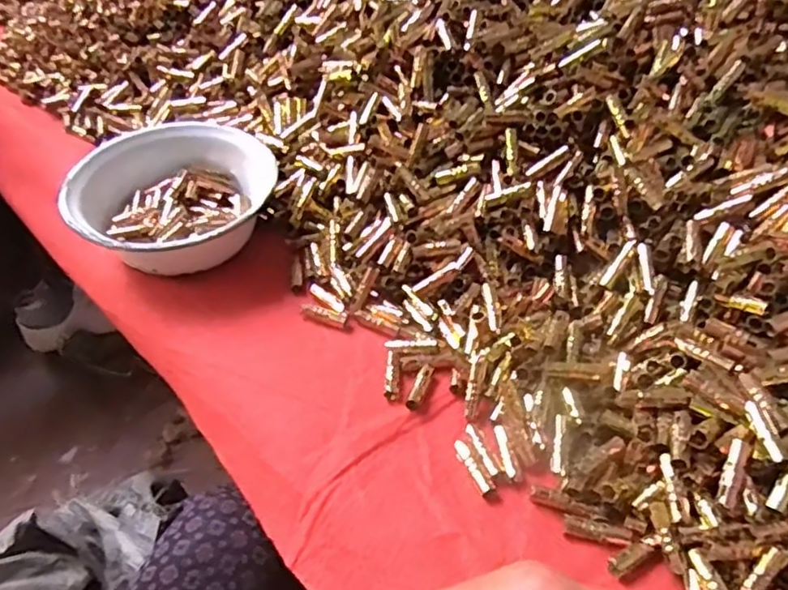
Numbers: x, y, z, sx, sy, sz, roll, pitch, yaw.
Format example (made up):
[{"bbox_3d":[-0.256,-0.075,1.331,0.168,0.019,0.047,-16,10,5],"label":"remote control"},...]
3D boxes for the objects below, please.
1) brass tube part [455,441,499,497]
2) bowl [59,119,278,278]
[{"bbox_3d":[0.053,0.114,0.428,0.010,0.006,0.042,-20,49,-17],"label":"brass tube part"},{"bbox_3d":[-0.198,-0.088,0.597,0.180,0.071,0.165,-14,47,-12],"label":"bowl"}]

